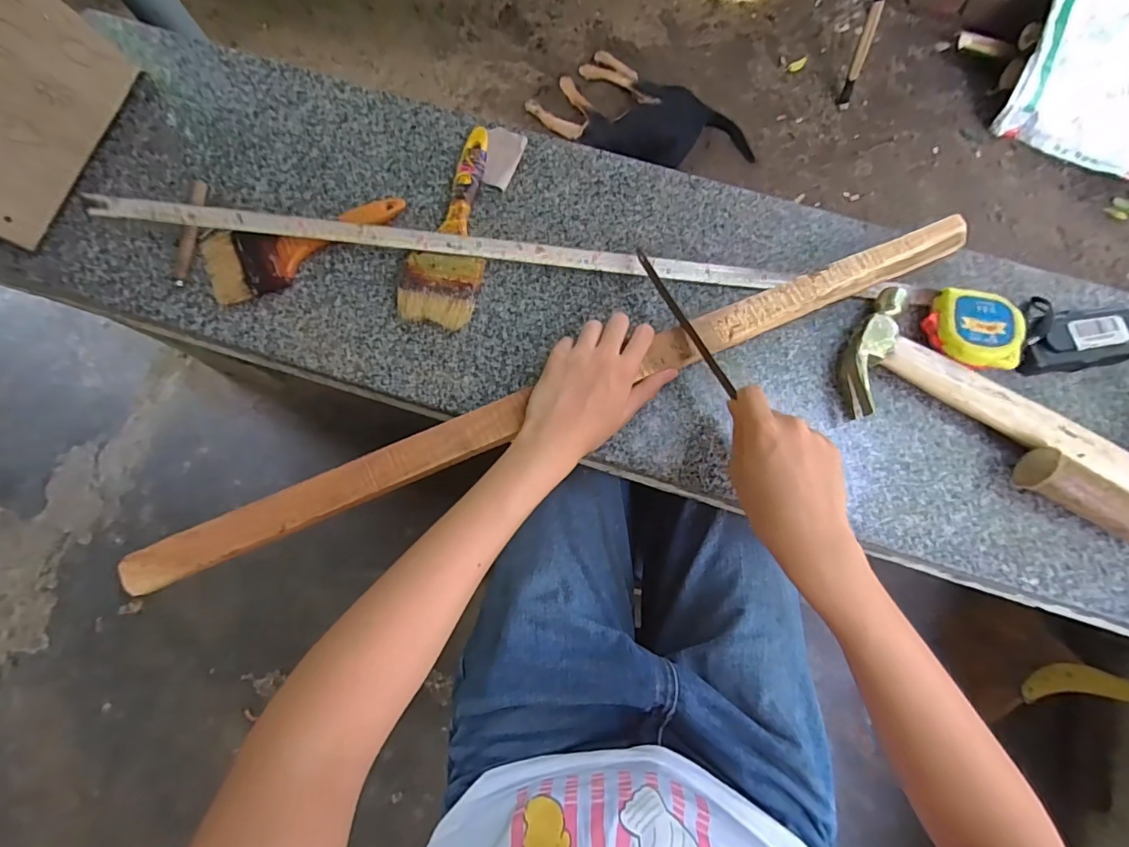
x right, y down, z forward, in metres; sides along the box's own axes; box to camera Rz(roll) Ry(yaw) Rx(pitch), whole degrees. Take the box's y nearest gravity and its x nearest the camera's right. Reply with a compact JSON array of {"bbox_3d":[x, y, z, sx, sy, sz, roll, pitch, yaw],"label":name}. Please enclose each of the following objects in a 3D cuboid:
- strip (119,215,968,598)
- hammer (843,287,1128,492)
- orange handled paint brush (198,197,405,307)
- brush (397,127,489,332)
[{"bbox_3d":[0.007,-0.025,0.421,0.746,0.018,0.039,-23,80,-5],"label":"strip"},{"bbox_3d":[0.393,-0.007,0.425,0.304,0.036,0.113,26,80,4],"label":"hammer"},{"bbox_3d":[-0.243,-0.164,0.467,0.186,0.014,0.074,-13,80,-3],"label":"orange handled paint brush"},{"bbox_3d":[-0.105,-0.190,0.471,0.071,0.018,0.205,8,79,1],"label":"brush"}]

